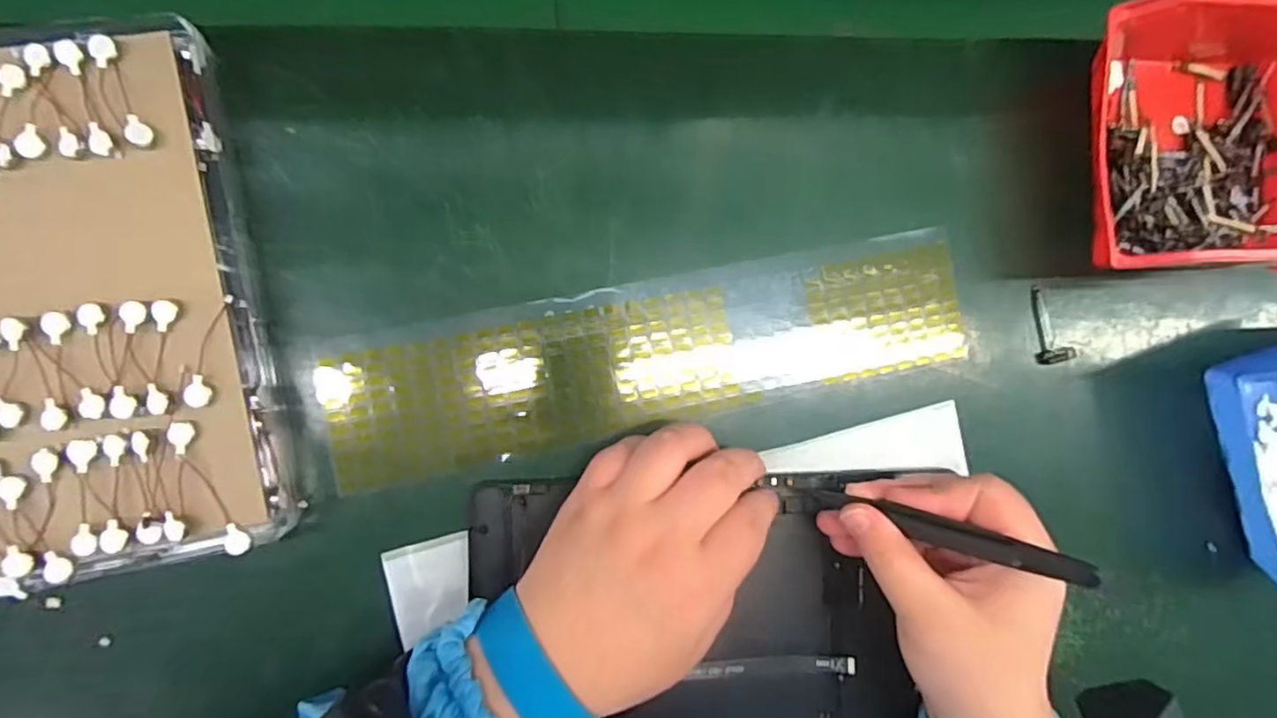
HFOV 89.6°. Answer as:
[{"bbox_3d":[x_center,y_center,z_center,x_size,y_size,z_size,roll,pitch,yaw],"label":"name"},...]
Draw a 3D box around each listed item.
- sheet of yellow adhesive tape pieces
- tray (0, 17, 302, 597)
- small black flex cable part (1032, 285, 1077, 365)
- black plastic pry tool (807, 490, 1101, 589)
[{"bbox_3d":[0.012,-0.003,0.306,0.305,0.004,0.068,-12,88,-10],"label":"sheet of yellow adhesive tape pieces"},{"bbox_3d":[-0.241,-0.016,0.257,0.160,0.041,0.207,-10,90,-8],"label":"tray"},{"bbox_3d":[0.218,-0.018,0.338,0.020,0.004,0.041,-5,89,-7],"label":"small black flex cable part"},{"bbox_3d":[0.125,0.073,0.273,0.004,0.118,0.012,11,86,-44],"label":"black plastic pry tool"}]

